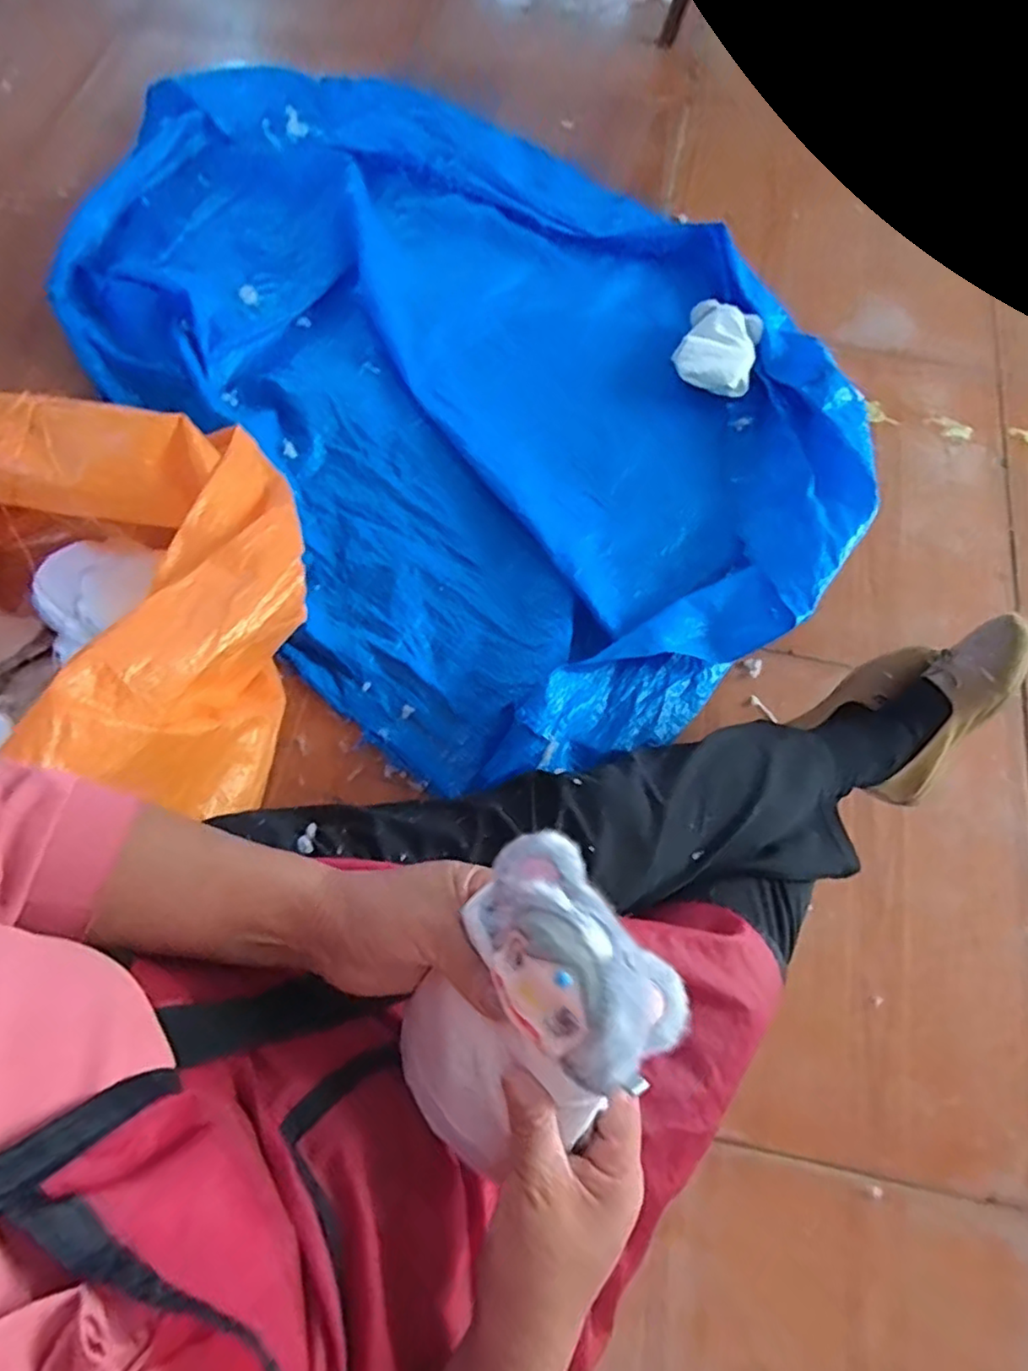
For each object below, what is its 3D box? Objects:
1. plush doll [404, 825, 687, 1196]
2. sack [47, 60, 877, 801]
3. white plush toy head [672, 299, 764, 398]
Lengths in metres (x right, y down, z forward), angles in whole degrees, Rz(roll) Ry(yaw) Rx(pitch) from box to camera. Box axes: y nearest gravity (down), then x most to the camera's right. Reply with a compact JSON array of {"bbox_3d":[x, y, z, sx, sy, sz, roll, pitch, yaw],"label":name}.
[{"bbox_3d":[-0.004,0.174,0.335,0.121,0.085,0.166,47,112,13],"label":"plush doll"},{"bbox_3d":[-0.107,-0.561,1.052,0.954,0.136,1.412,-35,74,-13],"label":"sack"},{"bbox_3d":[0.333,-0.549,1.064,0.127,0.072,0.158,18,70,5],"label":"white plush toy head"}]

